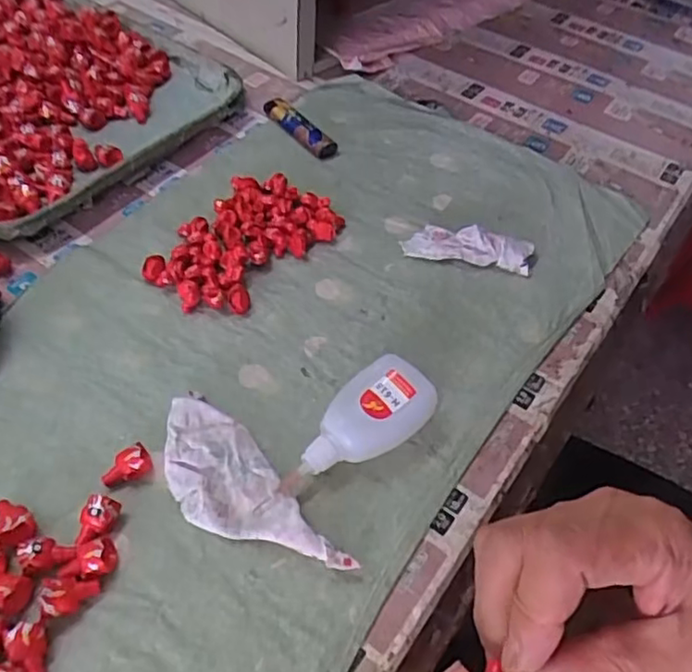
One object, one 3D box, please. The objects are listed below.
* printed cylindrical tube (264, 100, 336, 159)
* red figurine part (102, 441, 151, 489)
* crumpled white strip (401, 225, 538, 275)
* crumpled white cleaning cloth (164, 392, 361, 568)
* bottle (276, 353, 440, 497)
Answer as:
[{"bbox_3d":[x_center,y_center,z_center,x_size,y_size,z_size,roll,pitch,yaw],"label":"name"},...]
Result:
[{"bbox_3d":[-0.040,-0.171,0.515,0.020,0.012,0.084,-31,61,-25],"label":"printed cylindrical tube"},{"bbox_3d":[-0.115,0.068,0.331,0.025,0.015,0.016,-28,60,-24],"label":"red figurine part"},{"bbox_3d":[0.085,-0.062,0.437,0.086,0.021,0.025,13,53,4],"label":"crumpled white strip"},{"bbox_3d":[-0.056,0.081,0.325,0.048,0.013,0.123,-33,62,-26],"label":"crumpled white cleaning cloth"},{"bbox_3d":[0.004,0.051,0.344,0.094,0.029,0.042,-33,63,-27],"label":"bottle"}]

